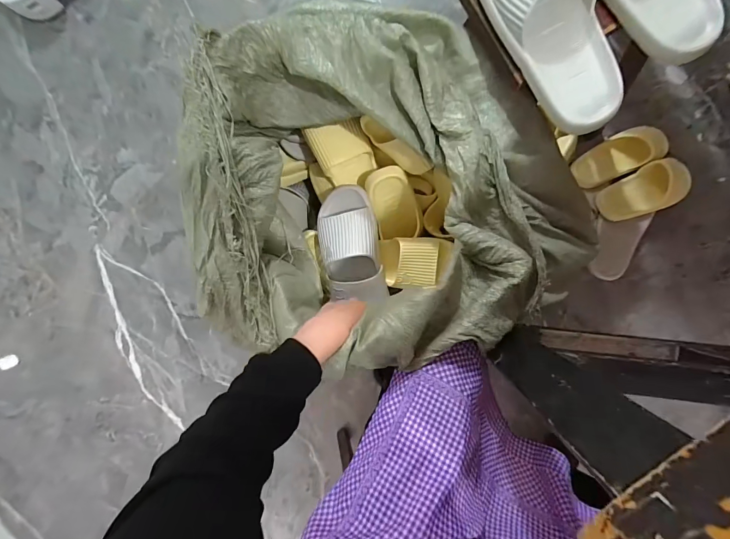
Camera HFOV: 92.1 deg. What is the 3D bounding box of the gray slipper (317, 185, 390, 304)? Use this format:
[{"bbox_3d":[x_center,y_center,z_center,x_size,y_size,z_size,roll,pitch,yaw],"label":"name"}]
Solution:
[{"bbox_3d":[-0.029,-0.044,0.642,0.106,0.061,0.211,-9,90,8],"label":"gray slipper"}]

